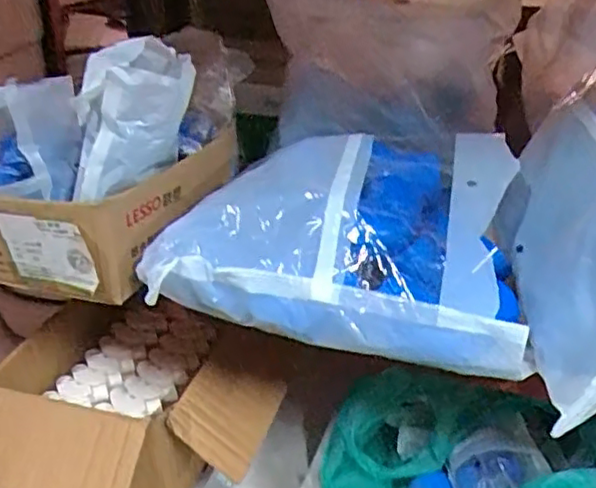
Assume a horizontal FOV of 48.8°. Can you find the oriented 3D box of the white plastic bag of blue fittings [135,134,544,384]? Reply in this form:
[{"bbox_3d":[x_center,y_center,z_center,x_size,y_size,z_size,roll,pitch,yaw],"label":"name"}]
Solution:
[{"bbox_3d":[0.047,-0.017,0.622,0.319,0.107,0.246,8,30,11],"label":"white plastic bag of blue fittings"}]

